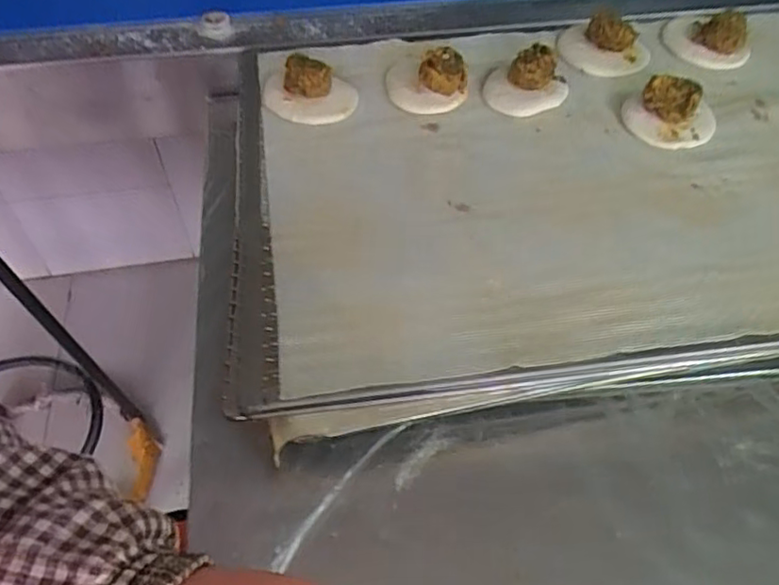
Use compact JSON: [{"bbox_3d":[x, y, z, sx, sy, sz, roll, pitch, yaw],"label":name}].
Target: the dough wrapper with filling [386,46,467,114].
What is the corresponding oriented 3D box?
[{"bbox_3d":[0.034,-0.197,0.571,0.077,0.039,0.080,5,52,2],"label":"dough wrapper with filling"}]

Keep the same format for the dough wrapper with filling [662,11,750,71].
[{"bbox_3d":[0.320,-0.259,0.624,0.082,0.035,0.075,24,55,16],"label":"dough wrapper with filling"}]

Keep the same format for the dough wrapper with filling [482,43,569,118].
[{"bbox_3d":[0.127,-0.196,0.572,0.074,0.034,0.078,11,52,6],"label":"dough wrapper with filling"}]

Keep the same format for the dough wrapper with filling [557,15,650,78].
[{"bbox_3d":[0.212,-0.244,0.615,0.085,0.029,0.074,17,53,11],"label":"dough wrapper with filling"}]

